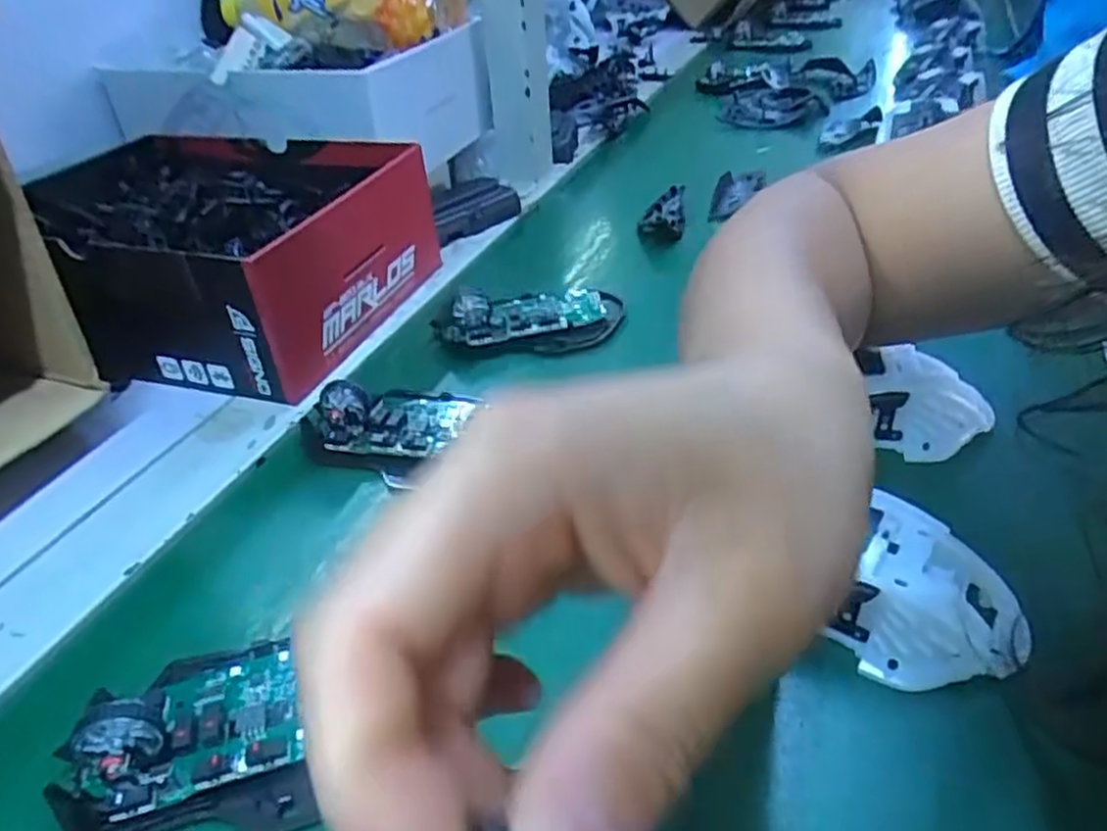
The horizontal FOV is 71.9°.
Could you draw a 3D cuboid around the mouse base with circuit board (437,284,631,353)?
[{"bbox_3d":[-0.015,-0.068,0.476,0.113,0.030,0.058,1,36,7],"label":"mouse base with circuit board"}]

